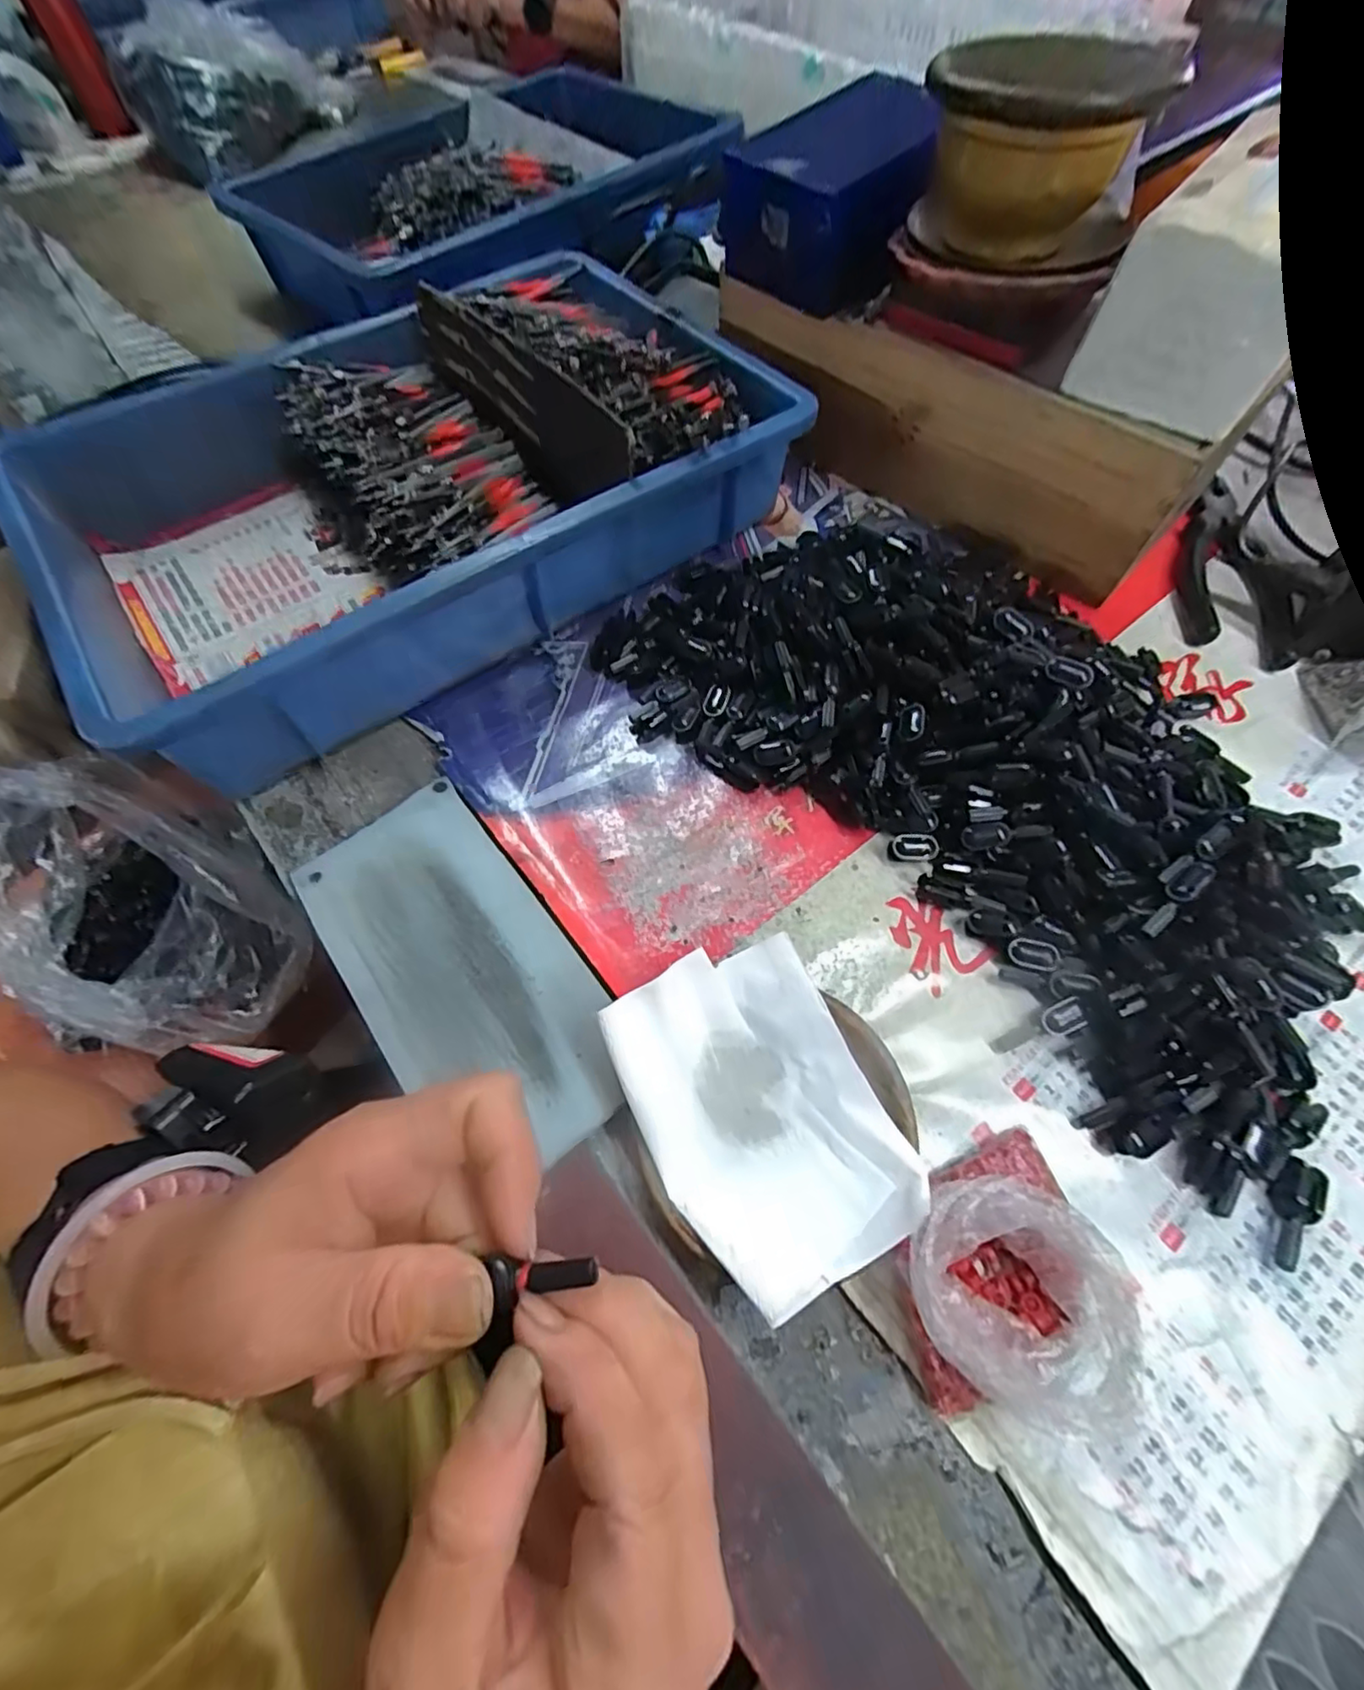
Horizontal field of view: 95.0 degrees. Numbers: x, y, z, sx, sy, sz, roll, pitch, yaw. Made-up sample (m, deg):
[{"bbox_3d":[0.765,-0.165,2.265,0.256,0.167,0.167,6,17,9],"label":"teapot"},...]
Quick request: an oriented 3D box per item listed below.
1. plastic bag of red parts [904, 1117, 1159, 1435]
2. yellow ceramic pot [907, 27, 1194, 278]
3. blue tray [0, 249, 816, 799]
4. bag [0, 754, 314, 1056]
[{"bbox_3d":[0.119,0.159,0.226,0.080,0.041,0.085,-16,64,-7],"label":"plastic bag of red parts"},{"bbox_3d":[0.189,-0.365,0.335,0.100,0.068,0.107,0,63,1],"label":"yellow ceramic pot"},{"bbox_3d":[-0.170,-0.248,0.413,0.428,0.084,0.304,-34,67,-15],"label":"blue tray"},{"bbox_3d":[-0.379,0.029,0.420,0.201,0.139,0.141,41,71,19],"label":"bag"}]

